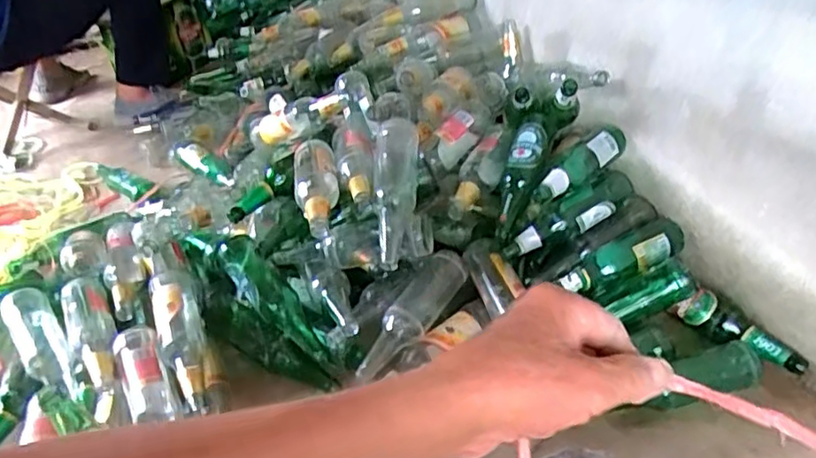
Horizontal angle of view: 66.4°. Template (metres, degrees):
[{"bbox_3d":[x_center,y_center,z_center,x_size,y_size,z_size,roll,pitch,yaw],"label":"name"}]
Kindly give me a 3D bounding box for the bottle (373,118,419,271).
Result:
[{"bbox_3d":[-0.023,-0.056,0.988,0.071,0.066,0.286,-2,60,6],"label":"bottle"}]

